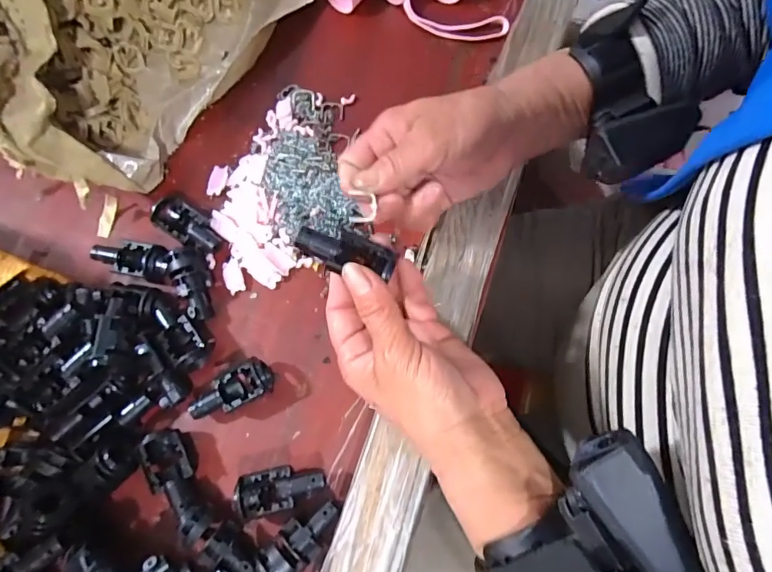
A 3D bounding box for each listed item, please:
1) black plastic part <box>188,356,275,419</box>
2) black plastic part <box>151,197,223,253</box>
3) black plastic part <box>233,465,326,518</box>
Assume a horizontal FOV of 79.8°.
[{"bbox_3d":[-0.102,0.069,0.306,0.053,0.022,0.024,-24,74,-6],"label":"black plastic part"},{"bbox_3d":[-0.145,-0.043,0.342,0.055,0.018,0.025,34,76,11],"label":"black plastic part"},{"bbox_3d":[-0.065,0.125,0.287,0.054,0.020,0.024,-12,73,-3],"label":"black plastic part"}]

